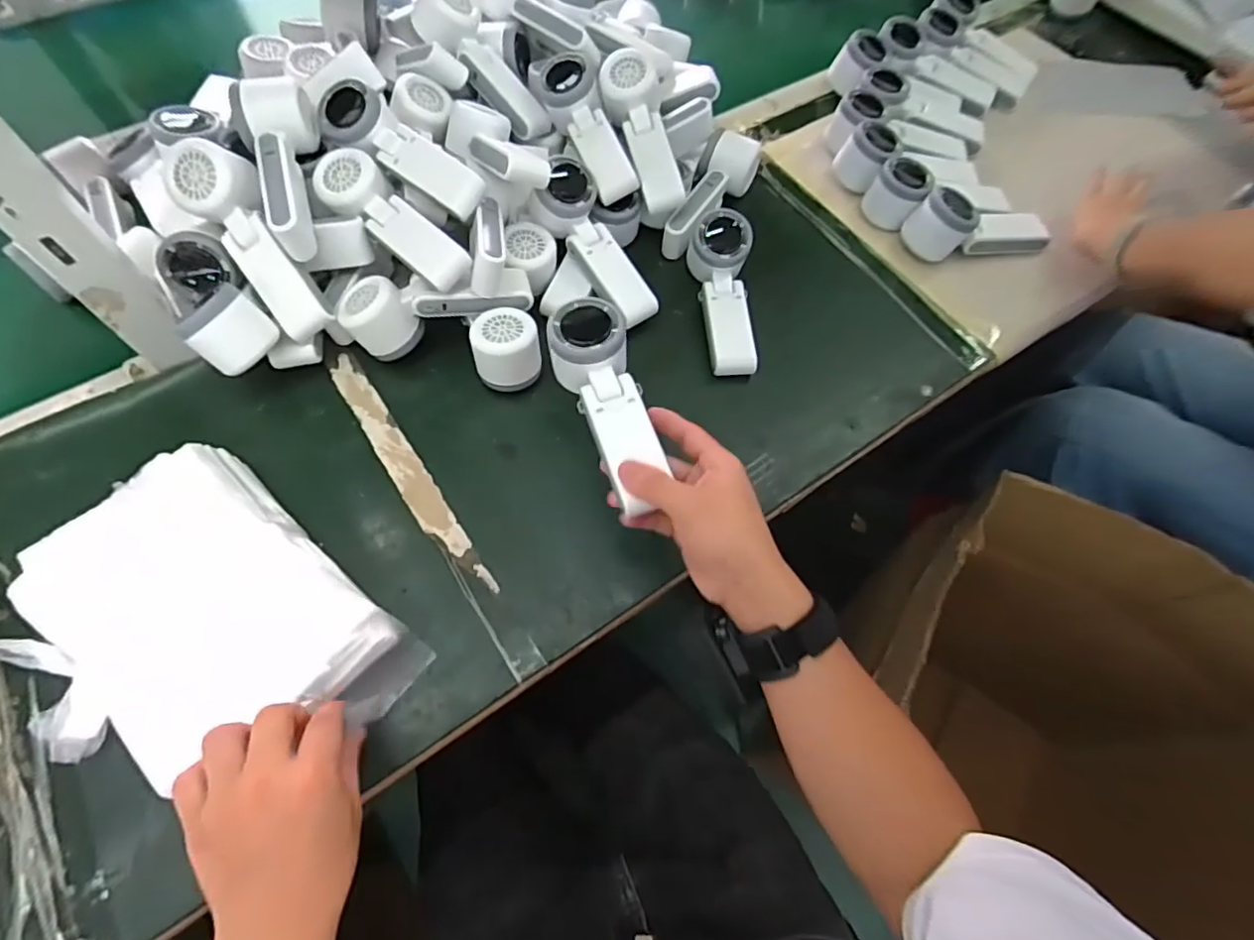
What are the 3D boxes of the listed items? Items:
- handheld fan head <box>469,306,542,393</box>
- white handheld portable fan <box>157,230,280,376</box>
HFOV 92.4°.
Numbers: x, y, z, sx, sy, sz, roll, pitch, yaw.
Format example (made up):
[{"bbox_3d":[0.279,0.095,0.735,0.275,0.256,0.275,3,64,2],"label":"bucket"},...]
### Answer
[{"bbox_3d":[-0.107,-0.105,0.541,0.057,0.059,0.055,1,63,-2],"label":"handheld fan head"},{"bbox_3d":[-0.342,-0.139,0.498,0.061,0.052,0.114,-35,71,-18],"label":"white handheld portable fan"}]

